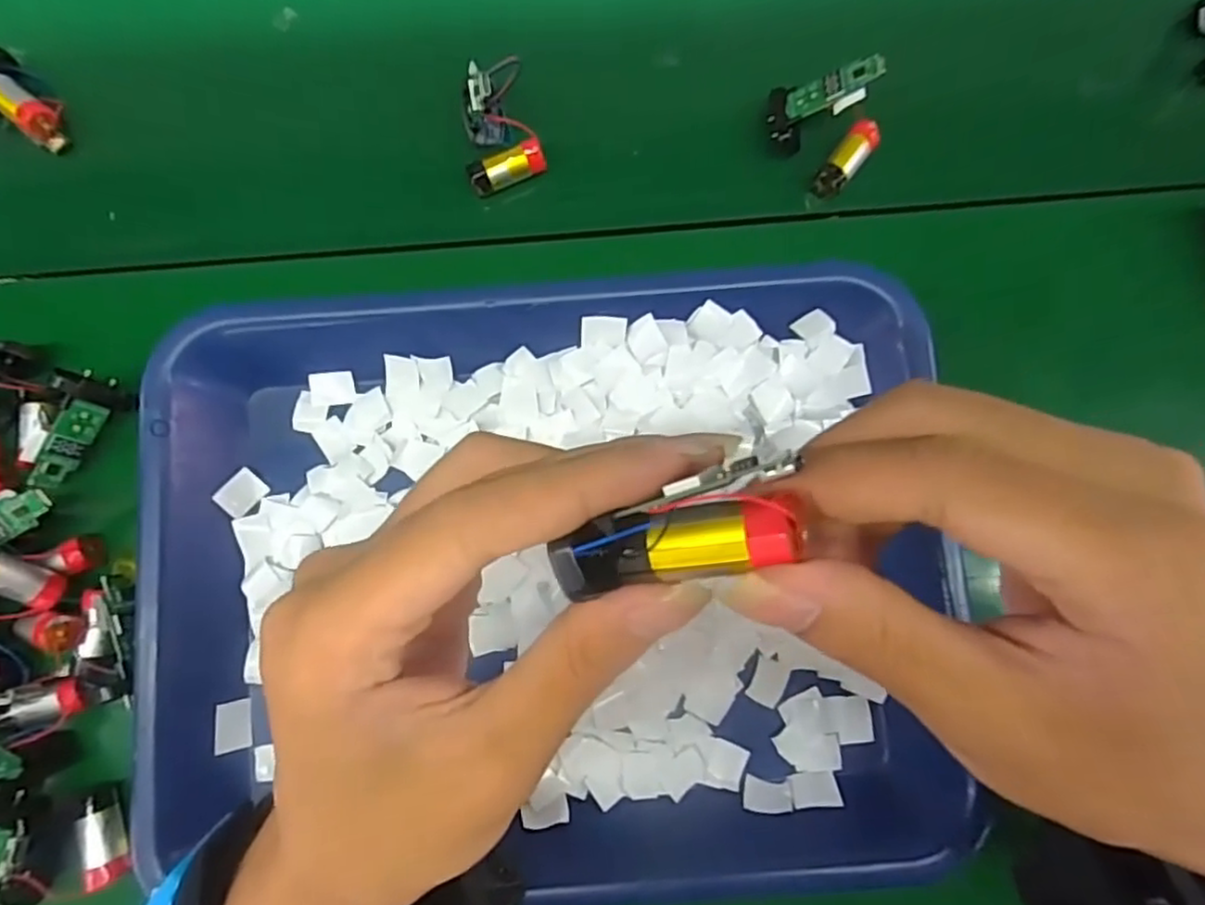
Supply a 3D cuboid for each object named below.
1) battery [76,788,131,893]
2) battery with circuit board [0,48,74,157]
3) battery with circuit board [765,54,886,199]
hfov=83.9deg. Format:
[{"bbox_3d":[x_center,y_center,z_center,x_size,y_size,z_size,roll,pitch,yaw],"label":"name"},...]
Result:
[{"bbox_3d":[-0.210,0.163,0.283,0.013,0.011,0.037,-13,86,-2],"label":"battery"},{"bbox_3d":[-0.287,-0.174,0.330,0.047,0.021,0.031,31,86,2],"label":"battery with circuit board"},{"bbox_3d":[0.108,-0.159,0.316,0.040,0.037,0.054,-44,87,-4],"label":"battery with circuit board"}]

